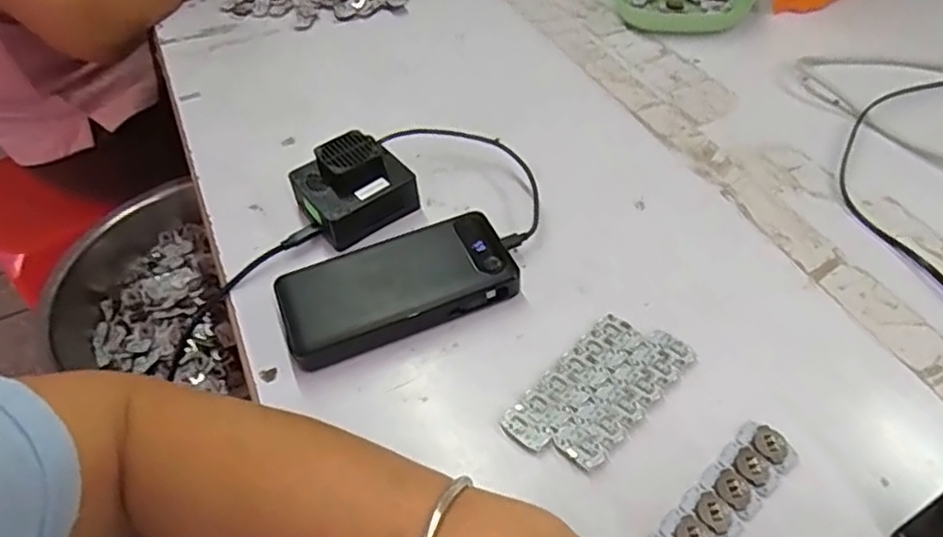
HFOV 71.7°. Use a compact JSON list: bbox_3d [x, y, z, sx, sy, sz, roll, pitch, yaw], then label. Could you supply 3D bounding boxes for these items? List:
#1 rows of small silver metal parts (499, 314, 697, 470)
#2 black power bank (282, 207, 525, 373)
[{"bbox_3d":[0.079,0.073,0.400,0.119,0.005,0.061,-36,55,-24],"label":"rows of small silver metal parts"},{"bbox_3d":[-0.051,0.013,0.450,0.155,0.026,0.071,-20,50,-13],"label":"black power bank"}]

